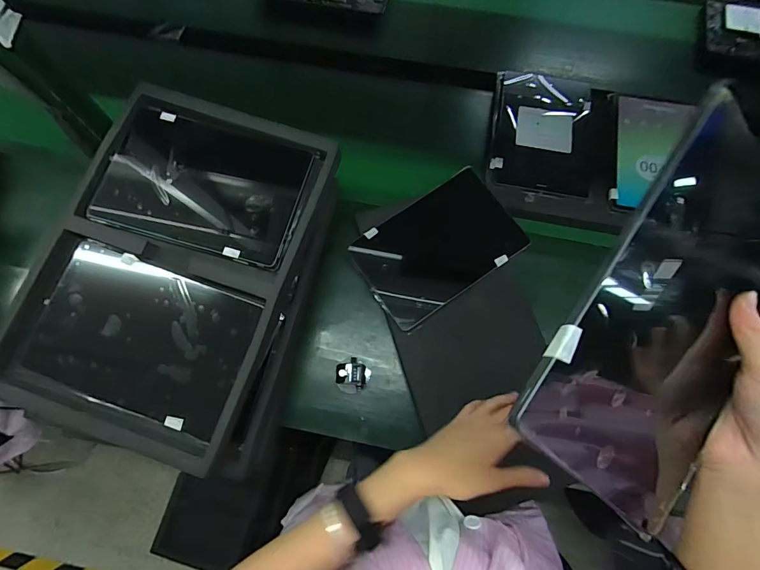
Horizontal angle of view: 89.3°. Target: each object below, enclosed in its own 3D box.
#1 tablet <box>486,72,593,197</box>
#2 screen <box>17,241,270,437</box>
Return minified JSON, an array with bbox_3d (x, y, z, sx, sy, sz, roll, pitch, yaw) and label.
[{"bbox_3d":[0.307,-0.295,0.729,0.187,0.021,0.274,10,71,2],"label":"tablet"},{"bbox_3d":[-0.285,0.062,0.464,0.254,0.007,0.166,19,80,4],"label":"screen"}]

